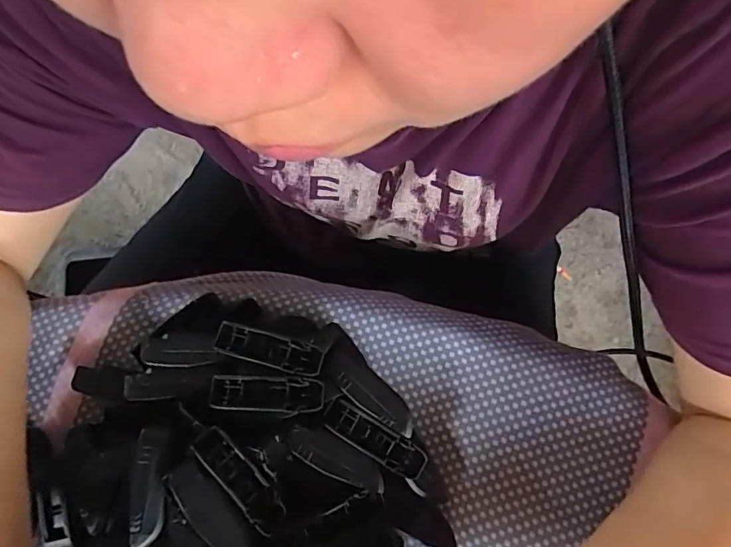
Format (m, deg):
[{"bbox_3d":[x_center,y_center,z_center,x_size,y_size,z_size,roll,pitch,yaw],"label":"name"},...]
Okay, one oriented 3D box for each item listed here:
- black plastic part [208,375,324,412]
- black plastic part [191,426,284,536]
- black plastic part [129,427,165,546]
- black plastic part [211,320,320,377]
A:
[{"bbox_3d":[-0.049,0.059,0.246,0.056,0.009,0.016,2,75,2],"label":"black plastic part"},{"bbox_3d":[-0.057,0.096,0.233,0.013,0.012,0.055,-39,93,-9],"label":"black plastic part"},{"bbox_3d":[-0.100,0.099,0.230,0.012,0.009,0.052,-3,75,0],"label":"black plastic part"},{"bbox_3d":[-0.049,0.039,0.253,0.054,0.009,0.016,14,76,5],"label":"black plastic part"}]

